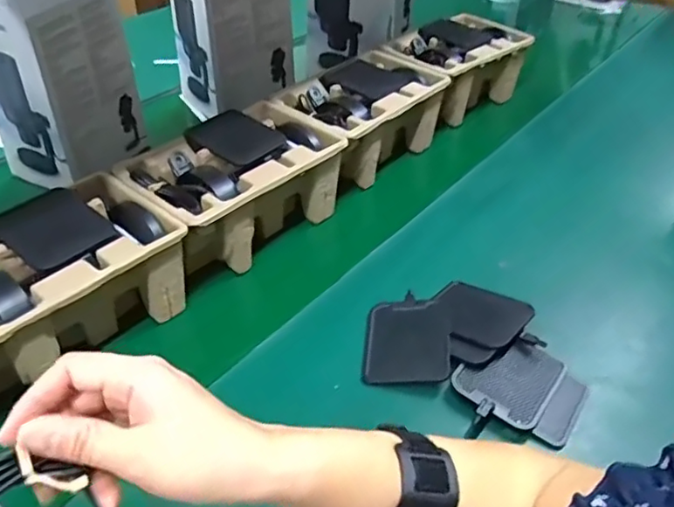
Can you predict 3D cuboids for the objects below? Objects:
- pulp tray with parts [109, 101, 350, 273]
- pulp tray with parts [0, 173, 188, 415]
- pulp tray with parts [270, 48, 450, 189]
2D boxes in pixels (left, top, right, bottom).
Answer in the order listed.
[{"bbox_3d":[-0.117,-0.076,0.691,0.145,0.102,0.225,31,50,28],"label":"pulp tray with parts"},{"bbox_3d":[-0.265,0.037,0.557,0.136,0.113,0.223,30,49,27],"label":"pulp tray with parts"},{"bbox_3d":[0.033,-0.188,0.835,0.138,0.108,0.235,30,49,27],"label":"pulp tray with parts"}]

